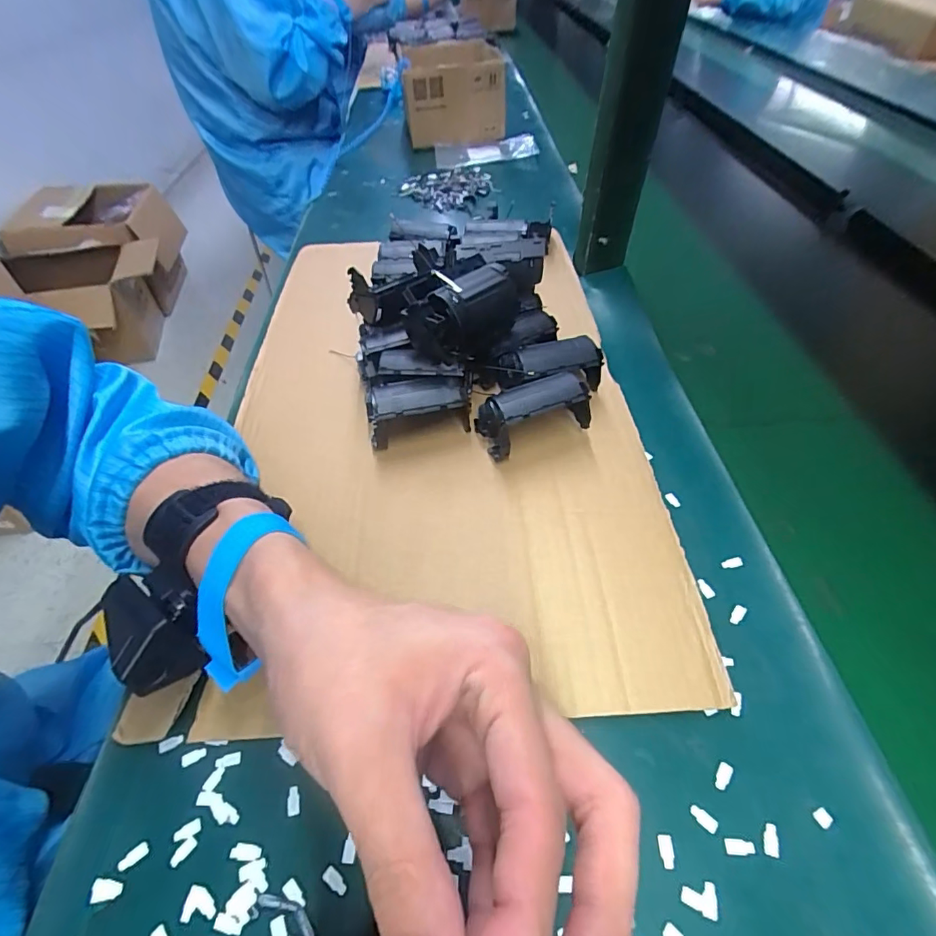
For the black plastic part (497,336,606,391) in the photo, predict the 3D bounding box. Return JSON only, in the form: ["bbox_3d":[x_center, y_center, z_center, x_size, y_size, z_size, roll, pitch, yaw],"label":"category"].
[{"bbox_3d":[0.061,-0.069,0.365,0.077,0.044,0.025,-14,51,-10],"label":"black plastic part"}]

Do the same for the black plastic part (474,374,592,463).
[{"bbox_3d":[0.044,-0.038,0.336,0.069,0.045,0.039,-16,51,-11],"label":"black plastic part"}]

